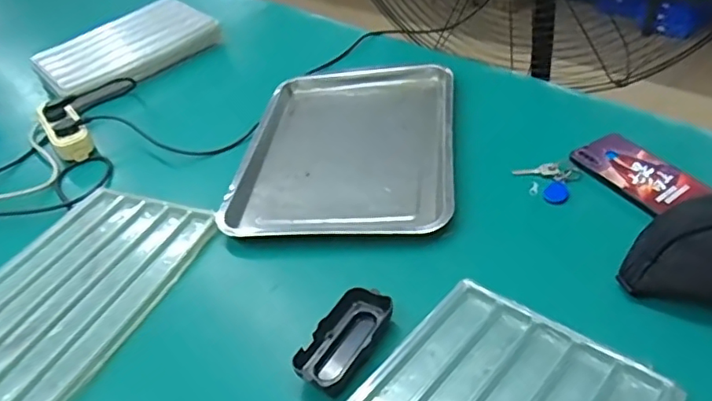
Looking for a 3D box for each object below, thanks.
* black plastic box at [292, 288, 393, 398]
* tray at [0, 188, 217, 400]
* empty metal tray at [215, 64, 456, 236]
[{"bbox_3d":[-0.013,0.130,0.530,0.050,0.025,0.108,17,46,30],"label":"black plastic box"},{"bbox_3d":[-0.339,0.100,0.640,0.238,0.017,0.325,8,42,21],"label":"tray"},{"bbox_3d":[-0.009,-0.085,0.794,0.292,0.030,0.363,0,43,11],"label":"empty metal tray"}]

